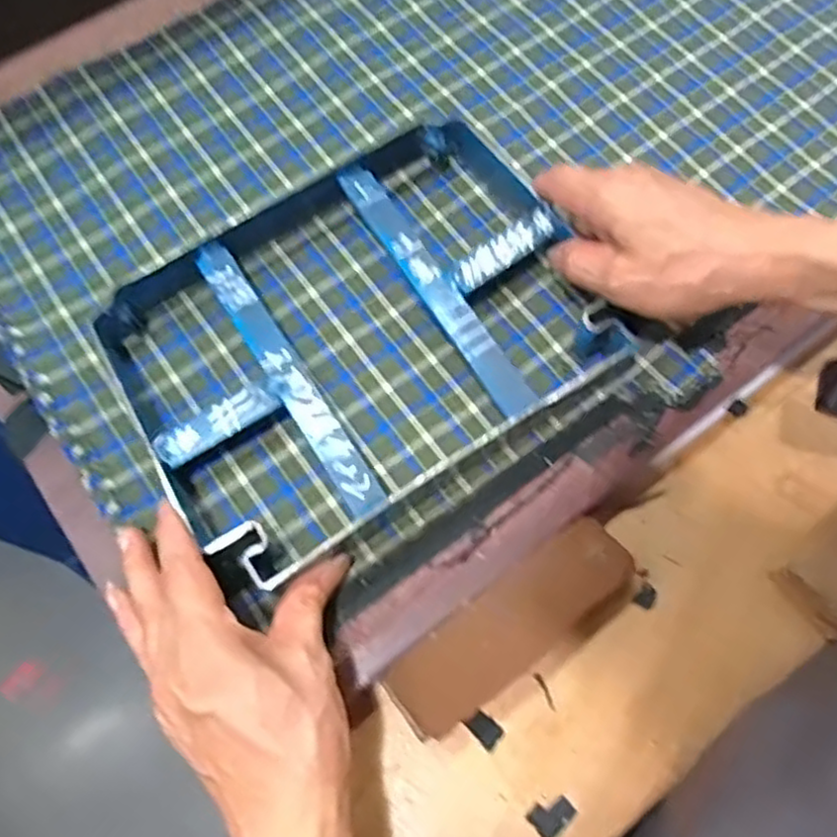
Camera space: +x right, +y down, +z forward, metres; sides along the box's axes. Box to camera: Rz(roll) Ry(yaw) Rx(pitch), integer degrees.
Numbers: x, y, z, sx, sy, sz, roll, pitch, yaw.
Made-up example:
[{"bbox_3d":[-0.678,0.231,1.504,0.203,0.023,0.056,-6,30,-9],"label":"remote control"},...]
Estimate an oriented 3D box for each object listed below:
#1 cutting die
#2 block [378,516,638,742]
[{"bbox_3d":[-0.035,-0.053,0.401,0.264,0.038,0.206,-32,72,-11],"label":"cutting die"},{"bbox_3d":[0.051,0.114,0.381,0.145,0.028,0.048,-33,72,-12],"label":"block"}]

